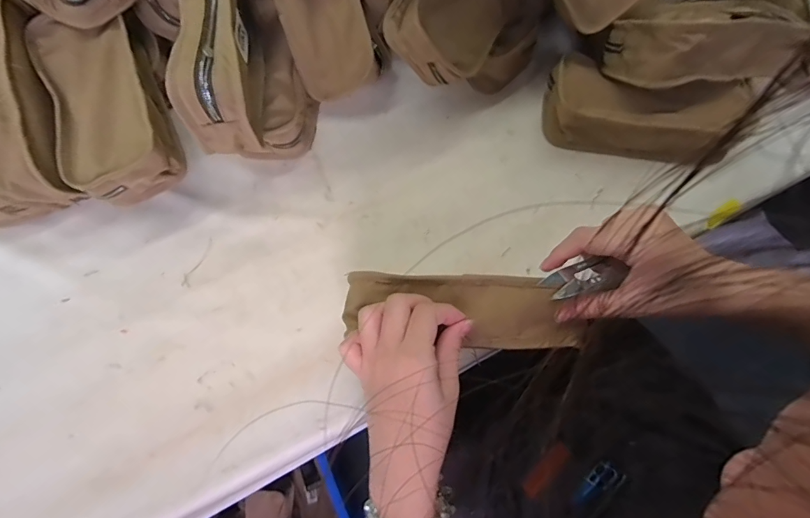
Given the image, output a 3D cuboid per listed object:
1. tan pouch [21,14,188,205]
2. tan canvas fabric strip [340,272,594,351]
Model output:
[{"bbox_3d":[-0.281,-0.145,0.408,0.090,0.056,0.171,-24,73,-7],"label":"tan pouch"},{"bbox_3d":[0.045,0.036,0.334,0.181,0.013,0.056,10,74,4],"label":"tan canvas fabric strip"}]

